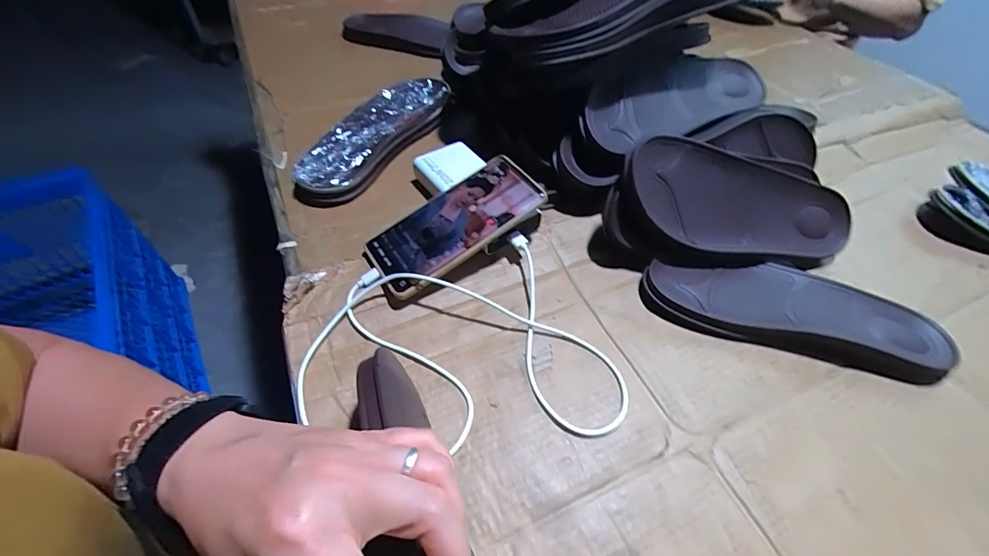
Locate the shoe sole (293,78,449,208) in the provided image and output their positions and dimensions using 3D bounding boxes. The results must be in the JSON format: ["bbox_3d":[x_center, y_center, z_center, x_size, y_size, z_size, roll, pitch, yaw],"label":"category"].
[{"bbox_3d":[-0.146,-0.173,0.509,0.089,0.032,0.248,22,53,14],"label":"shoe sole"}]

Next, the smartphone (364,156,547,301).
[{"bbox_3d":[-0.038,-0.052,0.392,0.162,0.015,0.078,-35,60,-10],"label":"smartphone"}]

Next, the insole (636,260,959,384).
[{"bbox_3d":[0.271,0.028,0.388,0.260,0.019,0.090,13,52,7],"label":"insole"}]

